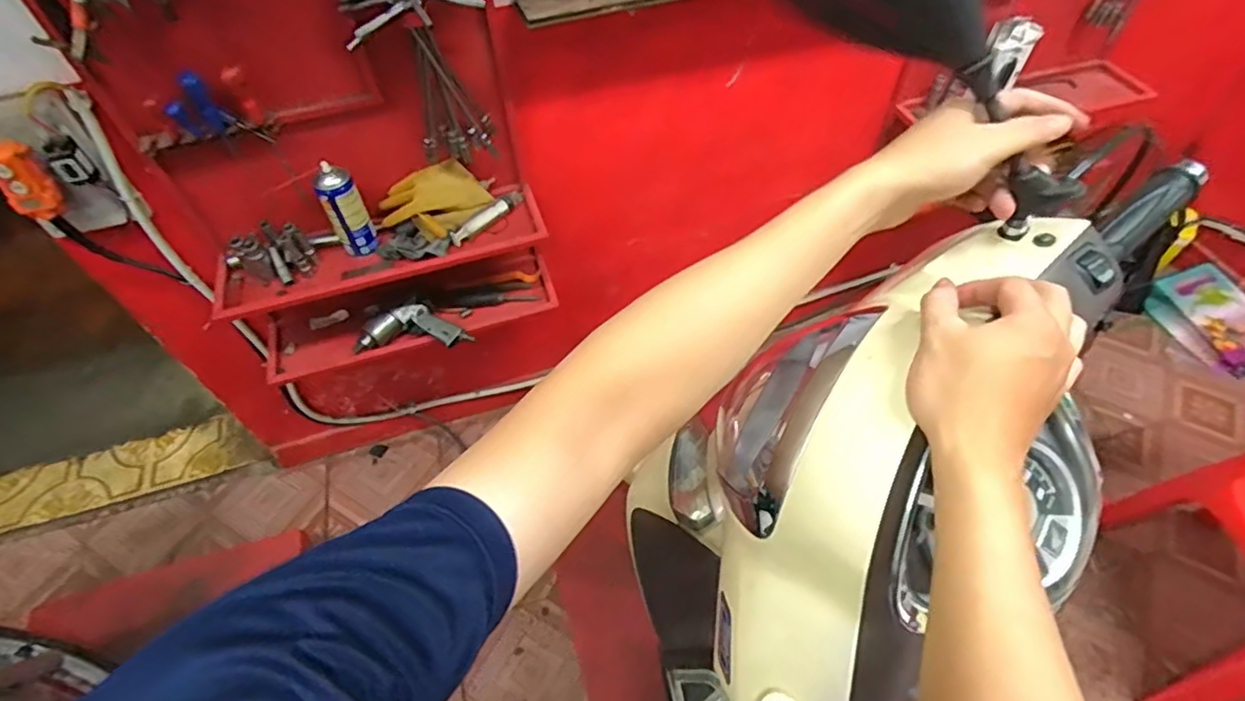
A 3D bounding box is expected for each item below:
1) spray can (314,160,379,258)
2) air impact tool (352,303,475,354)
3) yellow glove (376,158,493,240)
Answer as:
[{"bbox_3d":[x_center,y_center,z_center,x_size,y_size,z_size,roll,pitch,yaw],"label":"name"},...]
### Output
[{"bbox_3d":[-0.518,-0.265,1.165,0.073,0.179,0.084,-33,58,-21],"label":"spray can"},{"bbox_3d":[-0.420,-0.042,1.278,0.230,0.069,0.102,5,53,6],"label":"air impact tool"},{"bbox_3d":[-0.350,-0.269,1.148,0.206,0.087,0.110,-8,53,-4],"label":"yellow glove"}]

